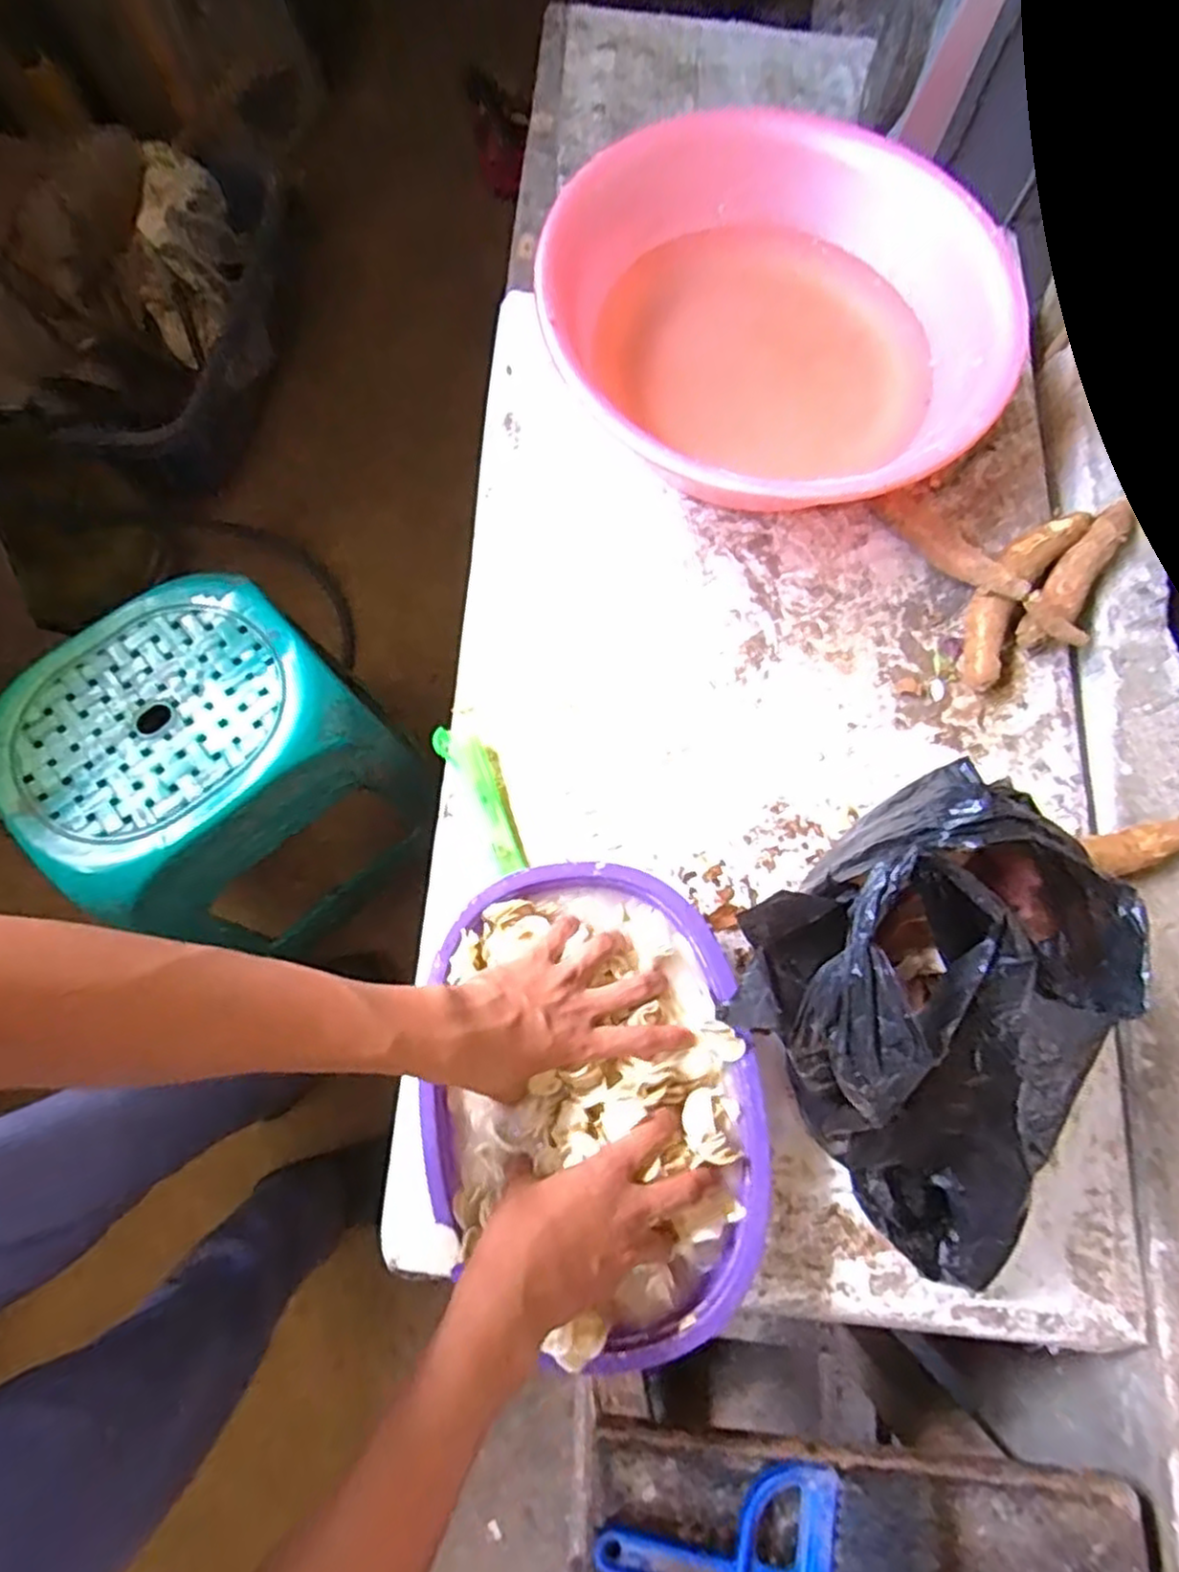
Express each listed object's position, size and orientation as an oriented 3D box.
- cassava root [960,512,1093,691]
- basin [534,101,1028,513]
[{"bbox_3d":[0.379,-0.169,0.667,0.057,0.039,0.174,33,77,8],"label":"cassava root"},{"bbox_3d":[0.158,-0.448,0.701,0.391,0.119,0.425,0,75,0],"label":"basin"}]

